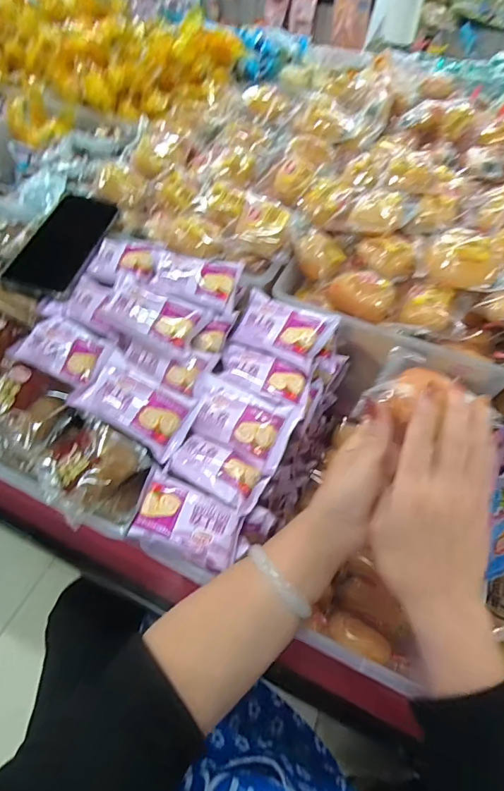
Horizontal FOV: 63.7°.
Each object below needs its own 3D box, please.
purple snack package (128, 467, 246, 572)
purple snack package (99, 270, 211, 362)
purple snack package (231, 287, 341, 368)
[{"bbox_3d":[-0.057,0.114,0.365,0.095,0.025,0.058,22,73,3],"label":"purple snack package"},{"bbox_3d":[-0.106,-0.082,0.419,0.105,0.028,0.058,25,82,1],"label":"purple snack package"},{"bbox_3d":[0.032,-0.073,0.432,0.101,0.020,0.062,26,85,23],"label":"purple snack package"}]

